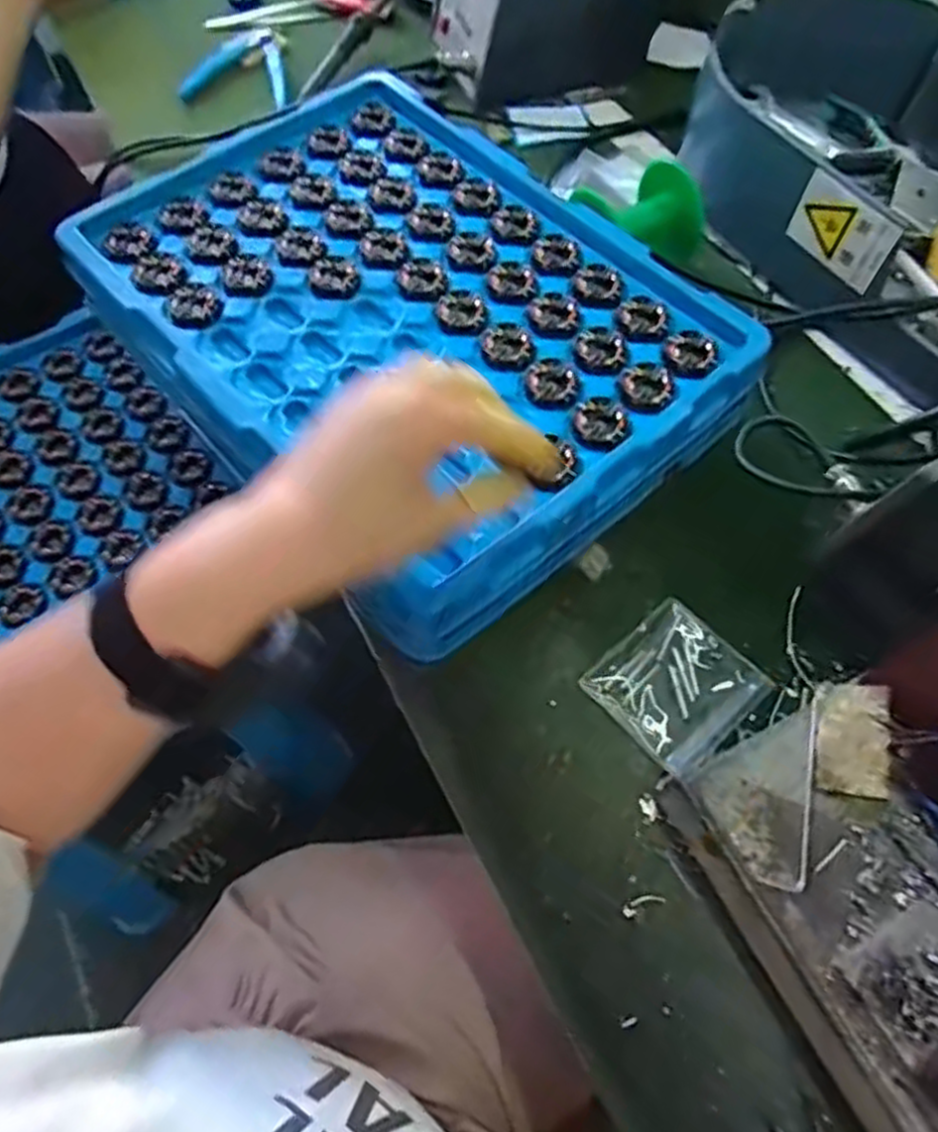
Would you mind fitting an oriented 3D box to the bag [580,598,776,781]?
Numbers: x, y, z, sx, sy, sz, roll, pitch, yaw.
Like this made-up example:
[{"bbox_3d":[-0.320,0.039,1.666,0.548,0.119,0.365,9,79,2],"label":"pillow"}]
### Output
[{"bbox_3d":[0.113,0.064,0.402,0.077,0.005,0.072,-39,68,-18],"label":"bag"}]

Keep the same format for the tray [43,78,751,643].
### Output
[{"bbox_3d":[-0.046,-0.160,0.464,0.286,0.051,0.379,-38,68,-18],"label":"tray"}]

